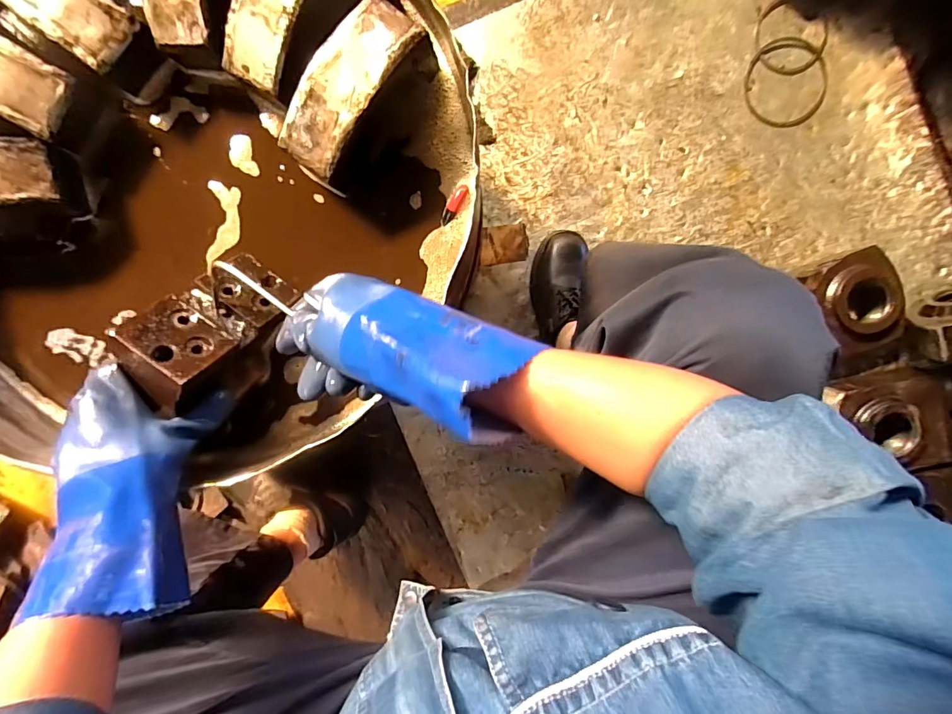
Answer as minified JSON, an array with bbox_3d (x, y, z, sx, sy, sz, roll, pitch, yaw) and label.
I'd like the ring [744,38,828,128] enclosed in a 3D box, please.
[{"bbox_3d":[0.505,-0.446,0.745,0.133,0.008,0.145,0,92,-1],"label":"ring"}]

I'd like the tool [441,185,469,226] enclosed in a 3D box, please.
[{"bbox_3d":[-0.023,-0.153,0.460,0.014,0.008,0.043,32,93,-4],"label":"tool"}]

